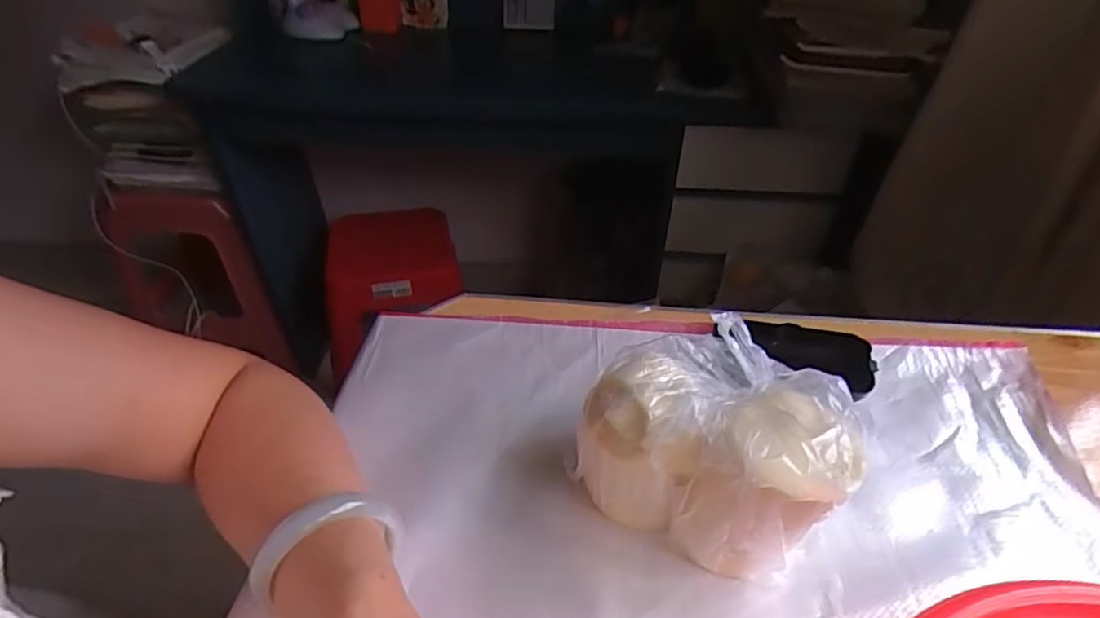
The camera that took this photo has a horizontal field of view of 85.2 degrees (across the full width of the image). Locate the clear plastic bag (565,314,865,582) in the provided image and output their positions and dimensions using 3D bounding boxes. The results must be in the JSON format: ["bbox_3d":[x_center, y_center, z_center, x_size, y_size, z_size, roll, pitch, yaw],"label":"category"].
[{"bbox_3d":[0.093,0.072,0.330,0.126,0.112,0.108,29,47,28],"label":"clear plastic bag"}]

